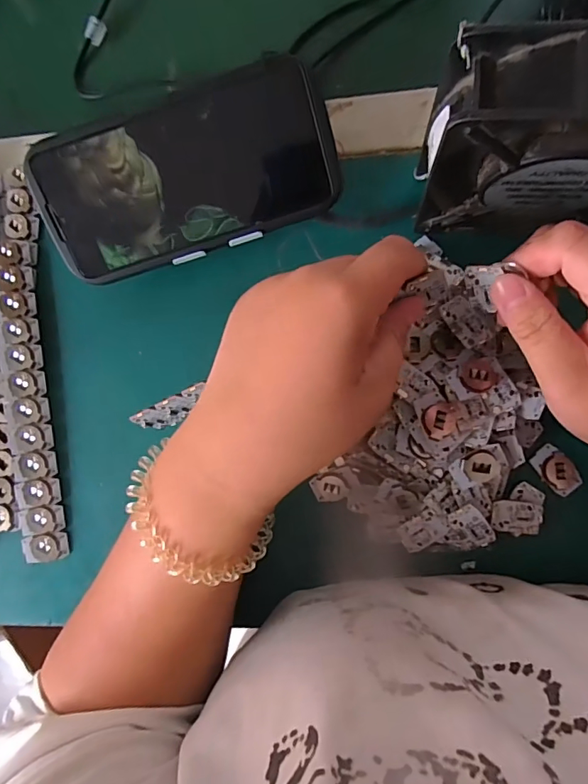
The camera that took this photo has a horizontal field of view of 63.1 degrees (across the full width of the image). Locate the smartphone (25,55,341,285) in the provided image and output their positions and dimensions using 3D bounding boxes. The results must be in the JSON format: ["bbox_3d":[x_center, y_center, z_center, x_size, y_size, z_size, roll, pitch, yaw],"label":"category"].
[{"bbox_3d":[-0.064,-0.124,0.282,0.169,0.005,0.084,-15,113,6],"label":"smartphone"}]

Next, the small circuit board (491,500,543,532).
[{"bbox_3d":[0.129,0.072,0.279,0.029,0.010,0.017,1,85,7],"label":"small circuit board"}]

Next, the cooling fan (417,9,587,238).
[{"bbox_3d":[0.128,-0.118,0.238,0.129,0.116,0.043,1,85,7],"label":"cooling fan"}]

